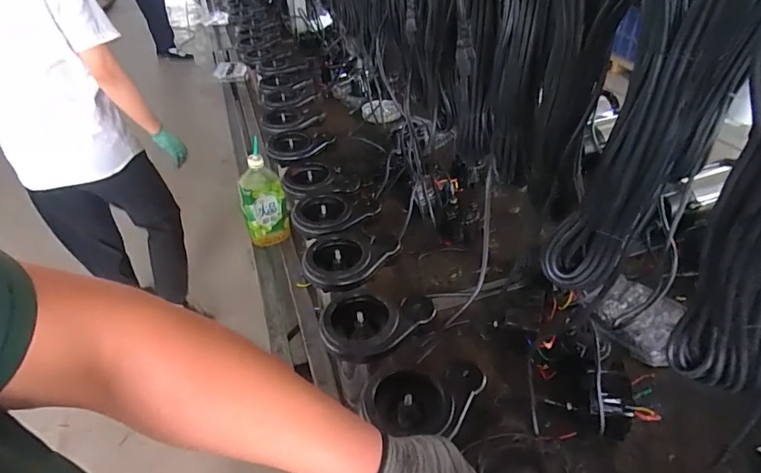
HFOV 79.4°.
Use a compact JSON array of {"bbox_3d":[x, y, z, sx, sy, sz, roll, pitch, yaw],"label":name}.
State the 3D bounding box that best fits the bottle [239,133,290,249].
[{"bbox_3d":[-0.274,-0.093,1.058,0.094,0.209,0.111,-13,43,-13],"label":"bottle"}]

